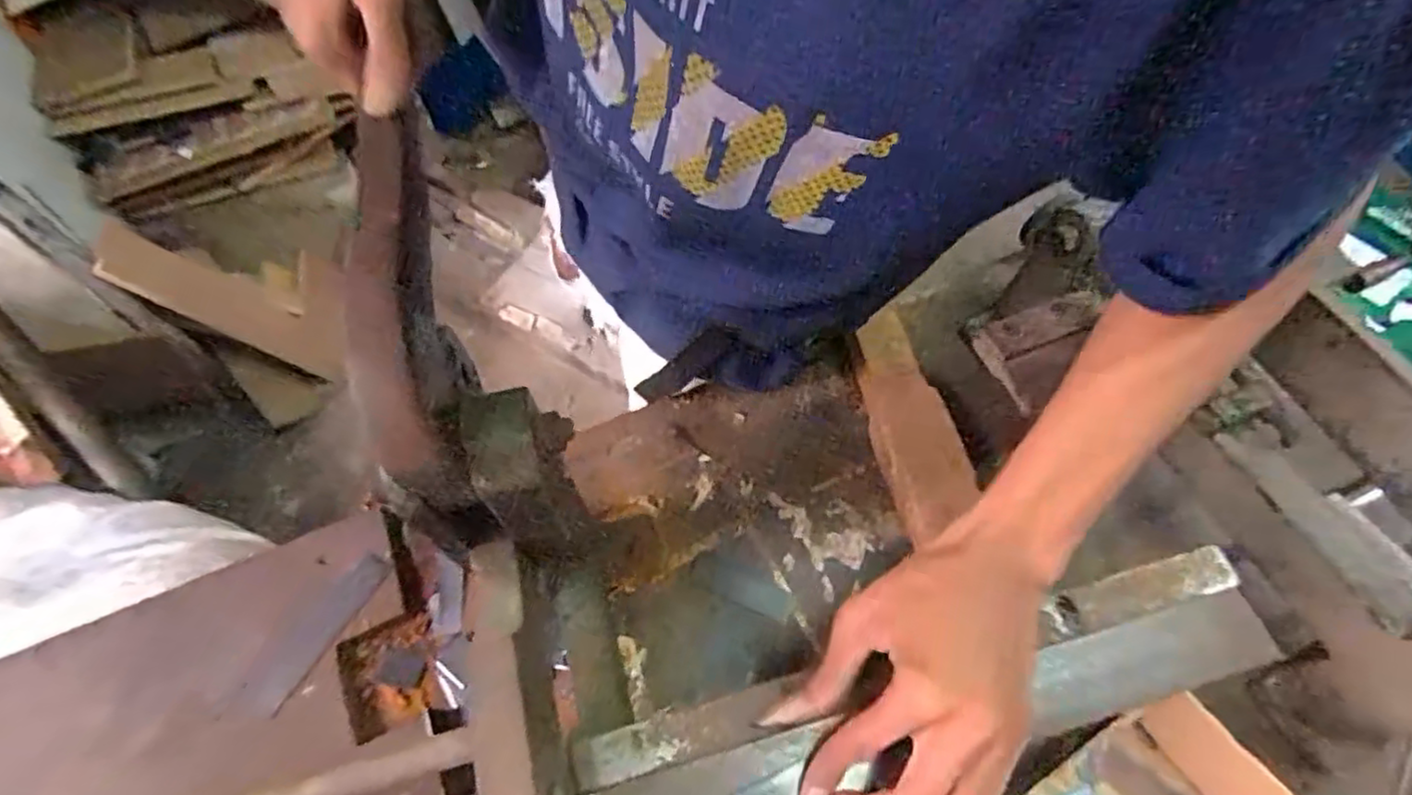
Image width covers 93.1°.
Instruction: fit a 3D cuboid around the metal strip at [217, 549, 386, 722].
[{"bbox_3d":[-0.270,0.163,0.458,0.030,0.007,0.123,25,62,15],"label":"metal strip"}]

